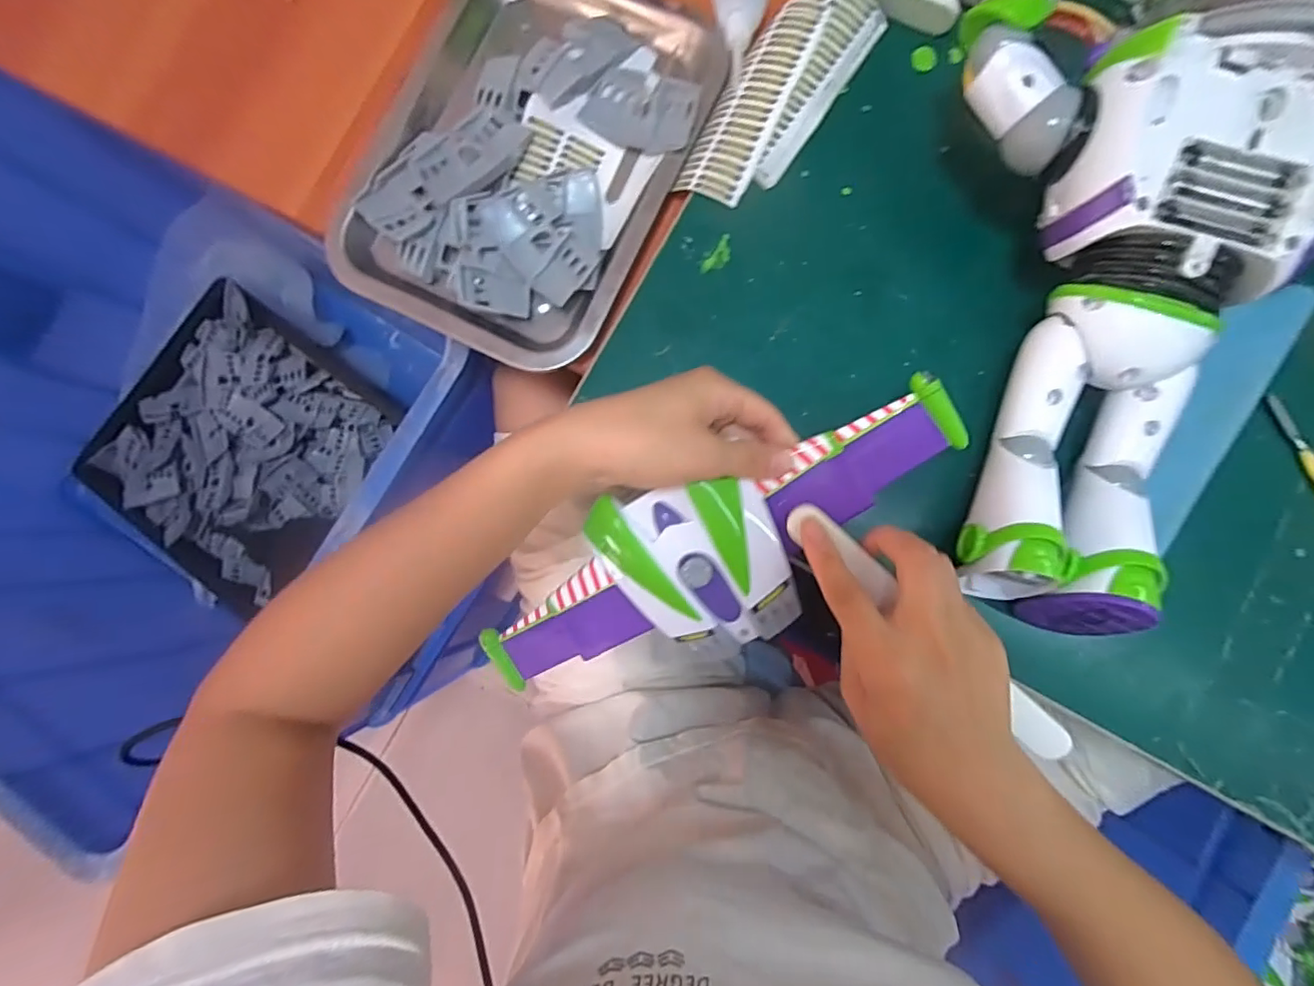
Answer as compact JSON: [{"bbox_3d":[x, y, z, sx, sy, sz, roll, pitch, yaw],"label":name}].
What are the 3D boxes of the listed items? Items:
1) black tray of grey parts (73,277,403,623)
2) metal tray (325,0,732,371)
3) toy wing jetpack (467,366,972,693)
[{"bbox_3d":[-0.532,-0.055,0.714,0.295,0.050,0.322,38,87,6],"label":"black tray of grey parts"},{"bbox_3d":[-0.090,-0.220,0.361,0.208,0.019,0.250,24,86,6],"label":"metal tray"},{"bbox_3d":[0.024,0.037,0.299,0.286,0.039,0.093,-30,83,13],"label":"toy wing jetpack"}]

